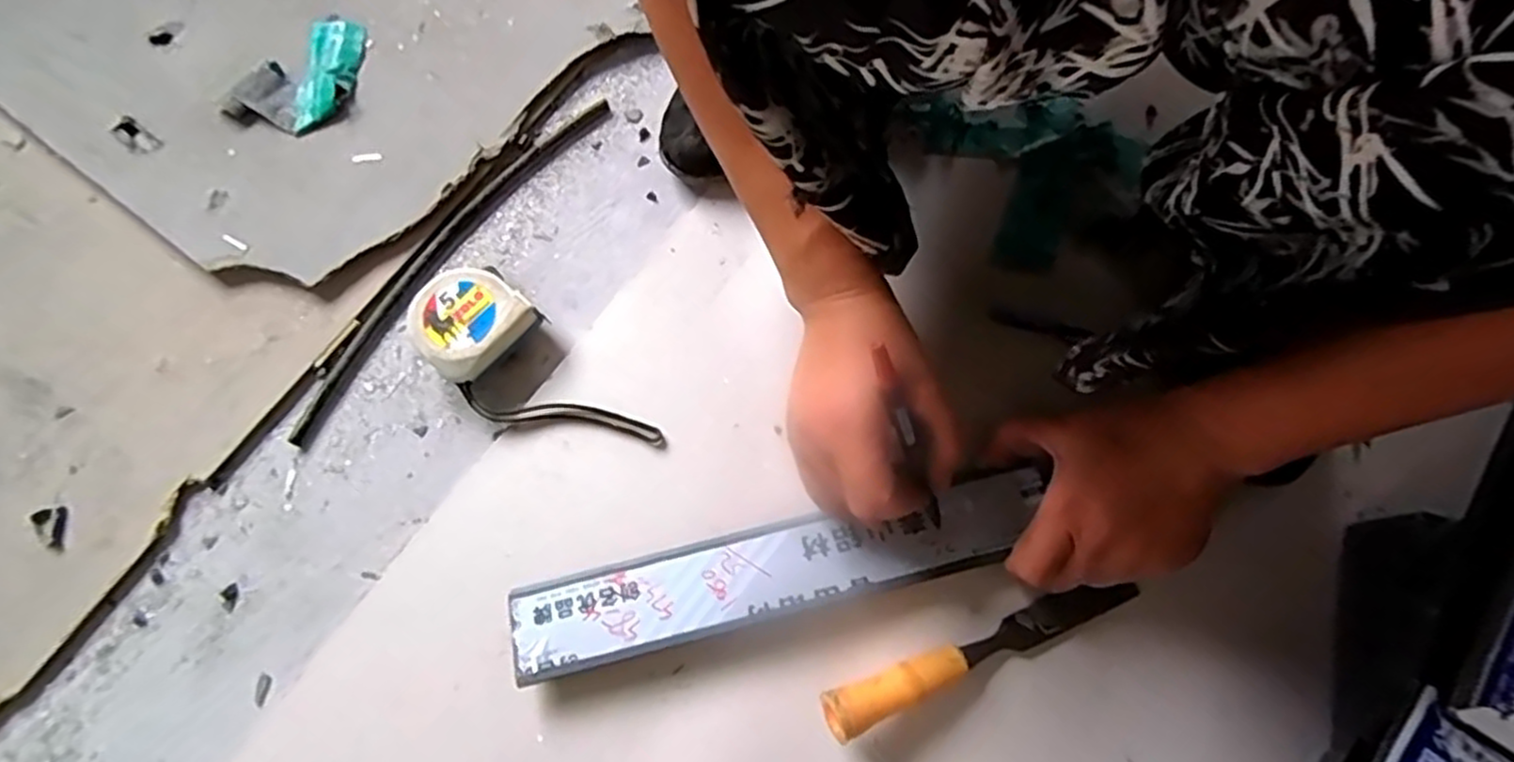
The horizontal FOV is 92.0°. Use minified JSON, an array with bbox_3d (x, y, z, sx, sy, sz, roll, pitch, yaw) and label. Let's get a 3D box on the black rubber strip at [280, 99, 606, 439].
[{"bbox_3d":[-0.211,-0.088,0.502,0.032,0.007,0.305,33,75,11],"label":"black rubber strip"}]

